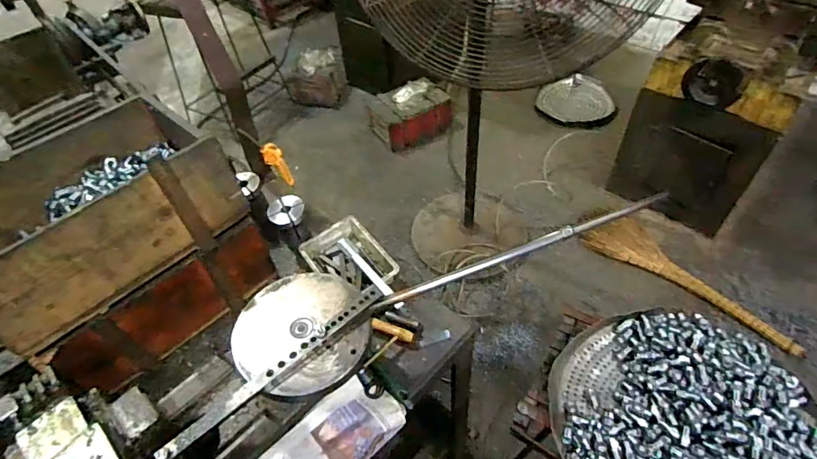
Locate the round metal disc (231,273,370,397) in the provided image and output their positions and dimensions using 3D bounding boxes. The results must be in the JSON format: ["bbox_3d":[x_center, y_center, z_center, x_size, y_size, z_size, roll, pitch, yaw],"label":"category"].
[{"bbox_3d":[-0.153,0.140,0.647,0.179,0.019,0.187,-3,48,3],"label":"round metal disc"}]

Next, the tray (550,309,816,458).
[{"bbox_3d":[0.419,0.294,0.689,0.374,0.052,0.362,-3,48,3],"label":"tray"}]

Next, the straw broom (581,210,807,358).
[{"bbox_3d":[0.982,0.133,1.666,0.736,0.085,0.179,31,58,28],"label":"straw broom"}]

